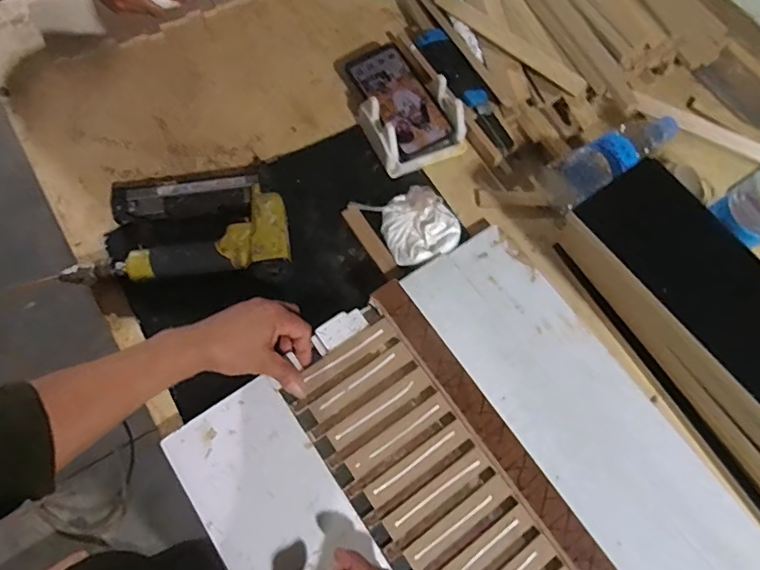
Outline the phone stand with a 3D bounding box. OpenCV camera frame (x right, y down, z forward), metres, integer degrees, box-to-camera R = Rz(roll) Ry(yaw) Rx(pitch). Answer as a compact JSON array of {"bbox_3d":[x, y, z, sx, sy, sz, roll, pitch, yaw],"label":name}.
[{"bbox_3d":[0.043,-0.201,0.630,0.120,0.052,0.100,-23,71,-11],"label":"phone stand"}]

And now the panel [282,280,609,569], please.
[{"bbox_3d":[0.133,0.283,0.429,0.152,0.021,0.591,-32,74,-14],"label":"panel"}]

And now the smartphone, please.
[{"bbox_3d":[0.024,-0.236,0.637,0.077,0.016,0.164,-26,75,-11],"label":"smartphone"}]

